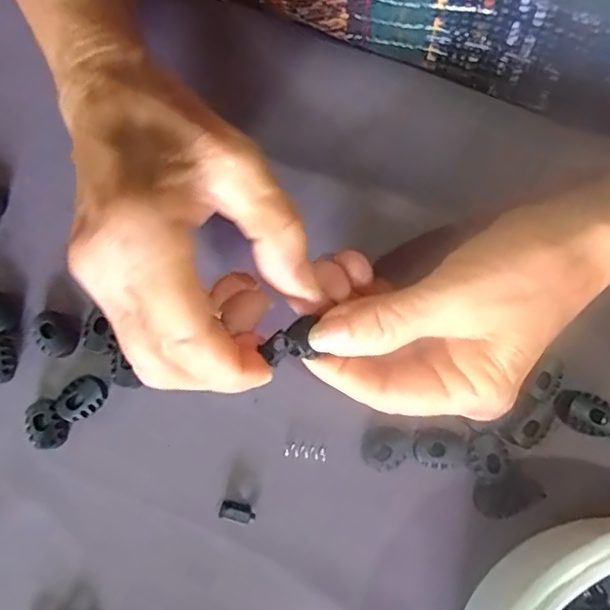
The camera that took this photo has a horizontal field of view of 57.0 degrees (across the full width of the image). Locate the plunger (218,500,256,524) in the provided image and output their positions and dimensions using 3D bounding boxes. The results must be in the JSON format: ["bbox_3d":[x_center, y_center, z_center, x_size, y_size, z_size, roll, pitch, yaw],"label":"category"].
[{"bbox_3d":[-0.030,0.092,0.250,0.016,0.008,0.008,10,79,3],"label":"plunger"}]

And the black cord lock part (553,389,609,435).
[{"bbox_3d":[0.125,0.048,0.252,0.026,0.006,0.017,24,80,5],"label":"black cord lock part"}]

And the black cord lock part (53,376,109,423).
[{"bbox_3d":[-0.103,0.043,0.259,0.016,0.007,0.023,41,82,8],"label":"black cord lock part"}]

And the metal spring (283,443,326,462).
[{"bbox_3d":[0.000,0.067,0.257,0.019,0.004,0.006,7,79,2],"label":"metal spring"}]

